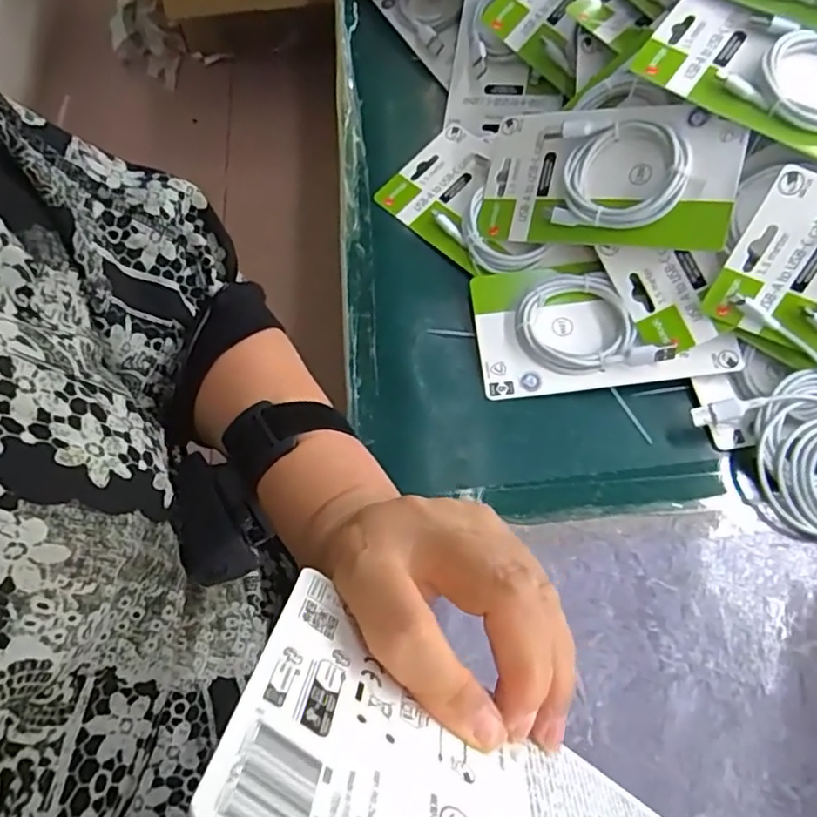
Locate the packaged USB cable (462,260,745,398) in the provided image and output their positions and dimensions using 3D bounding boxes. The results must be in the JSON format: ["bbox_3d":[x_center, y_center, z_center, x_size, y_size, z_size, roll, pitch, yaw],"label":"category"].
[{"bbox_3d":[0.138,-0.061,0.458,0.174,0.028,0.097,-2,65,-2],"label":"packaged USB cable"}]

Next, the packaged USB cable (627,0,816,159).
[{"bbox_3d":[0.243,-0.213,0.410,0.178,0.023,0.082,34,80,16],"label":"packaged USB cable"}]

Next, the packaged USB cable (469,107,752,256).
[{"bbox_3d":[0.135,-0.165,0.450,0.178,0.018,0.094,13,91,33],"label":"packaged USB cable"}]

